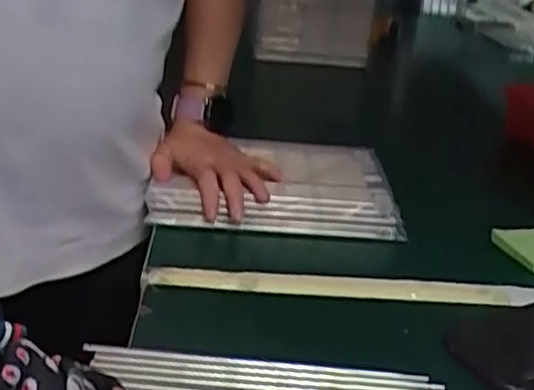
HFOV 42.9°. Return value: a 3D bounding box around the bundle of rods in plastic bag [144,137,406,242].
[{"bbox_3d":[0.008,-0.017,0.742,0.245,0.033,0.186,5,24,-3],"label":"bundle of rods in plastic bag"}]

